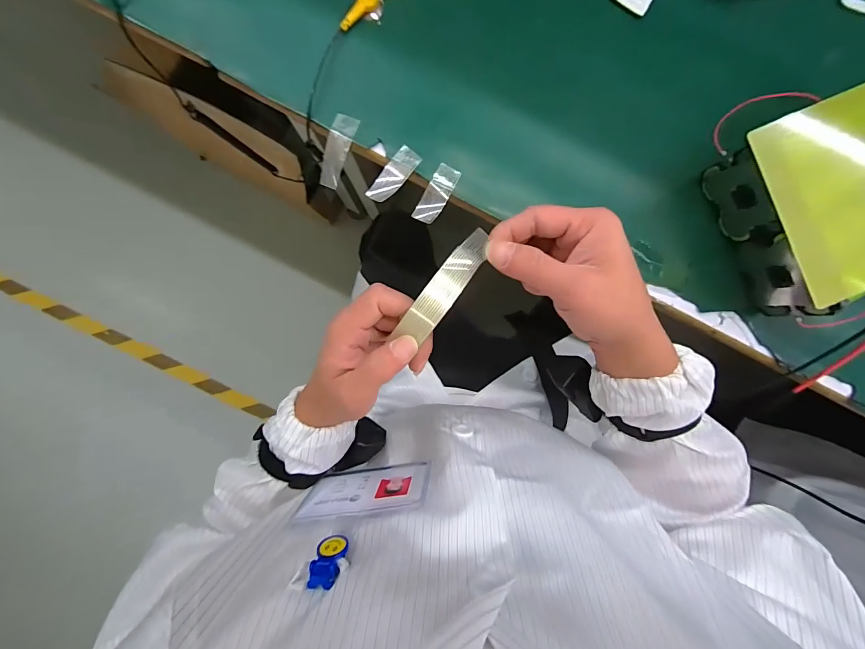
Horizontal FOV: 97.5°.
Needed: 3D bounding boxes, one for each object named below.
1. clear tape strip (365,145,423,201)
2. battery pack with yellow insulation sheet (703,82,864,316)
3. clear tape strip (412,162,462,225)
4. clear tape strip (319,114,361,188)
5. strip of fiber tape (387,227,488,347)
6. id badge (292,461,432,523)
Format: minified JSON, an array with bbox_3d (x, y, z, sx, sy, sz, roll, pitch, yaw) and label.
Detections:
[{"bbox_3d":[-0.033,-0.128,0.325,0.021,0.008,0.056,37,78,-2],"label":"clear tape strip"},{"bbox_3d":[0.314,-0.097,0.297,0.145,0.078,0.146,-22,92,0],"label":"battery pack with yellow insulation sheet"},{"bbox_3d":[0.004,-0.112,0.327,0.021,0.010,0.054,27,91,-2],"label":"clear tape strip"},{"bbox_3d":[-0.084,-0.151,0.334,0.020,0.011,0.061,24,110,-1],"label":"clear tape strip"},{"bbox_3d":[0.010,-0.025,0.256,0.023,0.005,0.088,41,84,-26],"label":"strip of fiber tape"},{"bbox_3d":[-0.050,0.127,0.289,0.095,0.062,0.007,-9,92,-1],"label":"id badge"}]

